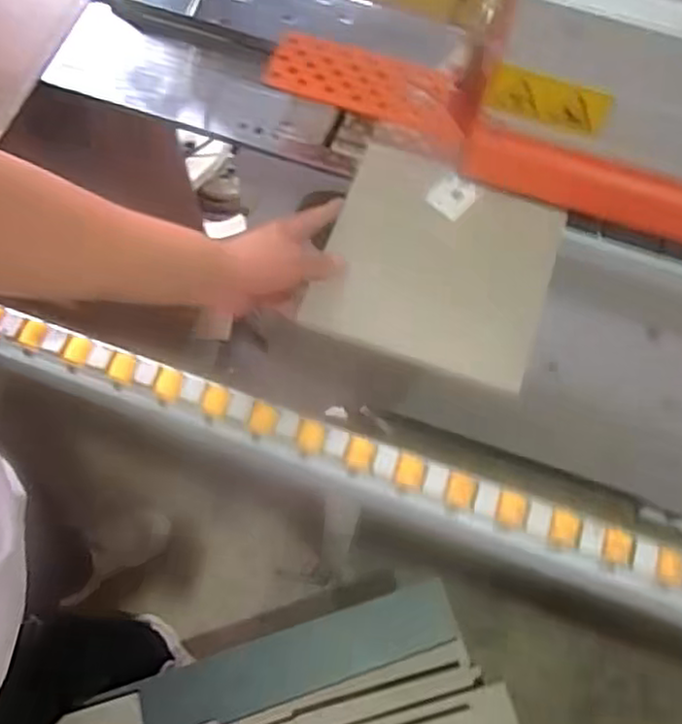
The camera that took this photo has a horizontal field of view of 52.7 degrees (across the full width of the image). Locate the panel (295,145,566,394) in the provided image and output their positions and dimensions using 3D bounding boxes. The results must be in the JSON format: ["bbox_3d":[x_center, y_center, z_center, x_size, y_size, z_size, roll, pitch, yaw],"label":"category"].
[{"bbox_3d":[0.107,-0.098,0.768,0.247,0.027,0.211,21,111,5],"label":"panel"}]

